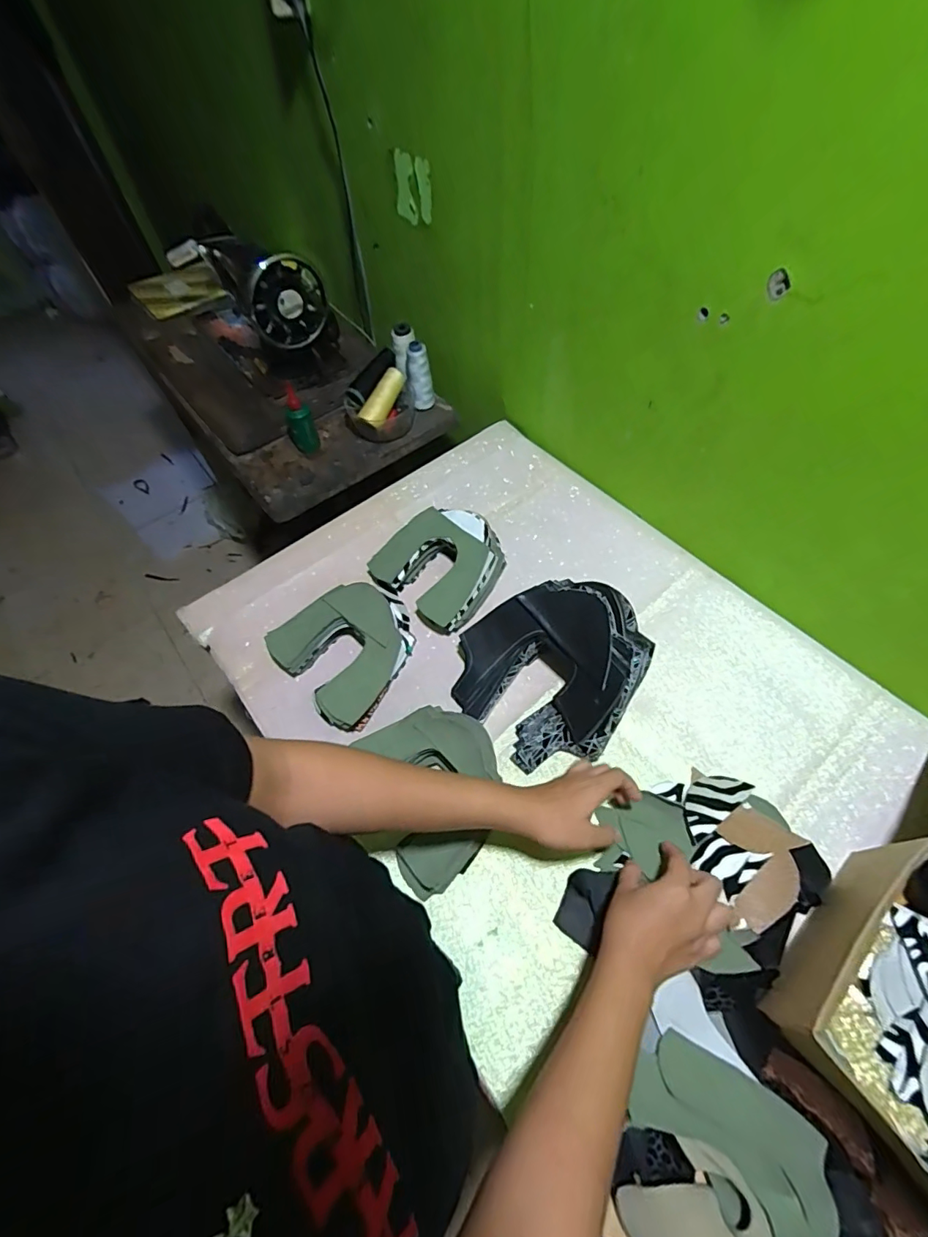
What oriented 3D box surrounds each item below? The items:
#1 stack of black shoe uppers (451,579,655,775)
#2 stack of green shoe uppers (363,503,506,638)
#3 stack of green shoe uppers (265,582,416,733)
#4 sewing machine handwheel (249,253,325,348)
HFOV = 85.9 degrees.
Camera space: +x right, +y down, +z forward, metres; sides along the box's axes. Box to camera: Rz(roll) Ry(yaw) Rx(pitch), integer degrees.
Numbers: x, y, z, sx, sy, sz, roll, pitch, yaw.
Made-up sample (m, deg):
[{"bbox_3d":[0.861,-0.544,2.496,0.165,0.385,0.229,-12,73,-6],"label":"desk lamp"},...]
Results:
[{"bbox_3d":[0.109,0.054,0.585,0.219,0.094,0.192,-29,61,-14],"label":"stack of black shoe uppers"},{"bbox_3d":[-0.032,-0.081,0.695,0.165,0.064,0.152,37,67,23],"label":"stack of green shoe uppers"},{"bbox_3d":[-0.142,0.029,0.630,0.169,0.062,0.170,-39,64,-20],"label":"stack of green shoe uppers"},{"bbox_3d":[-0.292,-0.531,0.833,0.035,0.132,0.127,36,66,22],"label":"sewing machine handwheel"}]

